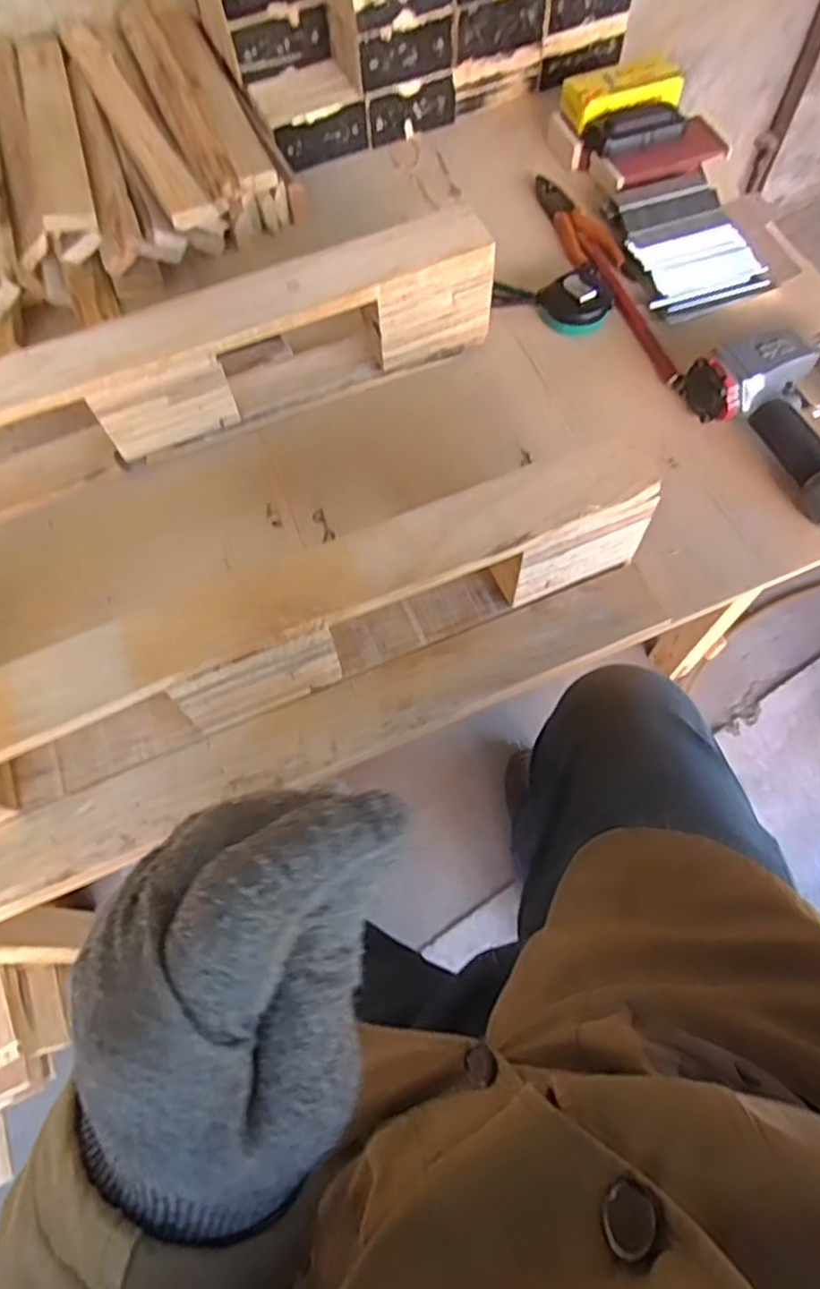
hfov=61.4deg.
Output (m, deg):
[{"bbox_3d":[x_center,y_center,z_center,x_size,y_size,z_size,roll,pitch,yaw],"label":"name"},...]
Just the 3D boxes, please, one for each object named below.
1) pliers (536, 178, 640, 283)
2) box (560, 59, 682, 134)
[{"bbox_3d":[0.189,-0.468,0.774,0.047,0.015,0.186,-20,66,-6],"label":"pliers"},{"bbox_3d":[0.242,-0.629,0.788,0.129,0.028,0.066,-16,65,-4],"label":"box"}]

